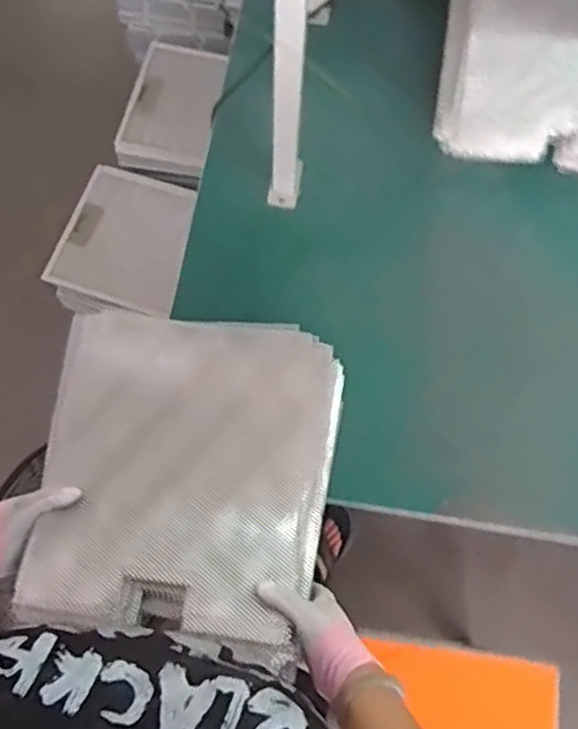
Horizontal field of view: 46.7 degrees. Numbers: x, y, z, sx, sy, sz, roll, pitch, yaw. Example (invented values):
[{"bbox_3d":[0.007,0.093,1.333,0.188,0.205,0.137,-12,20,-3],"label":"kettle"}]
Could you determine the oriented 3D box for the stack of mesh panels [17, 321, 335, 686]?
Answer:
[{"bbox_3d":[-0.110,0.116,0.741,0.305,0.067,0.350,9,72,2],"label":"stack of mesh panels"}]

